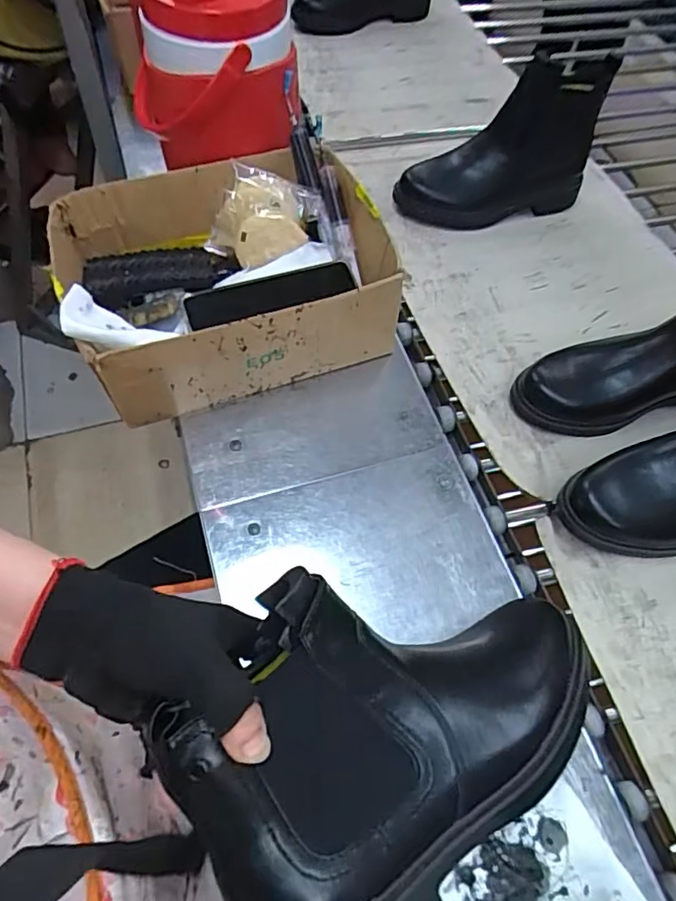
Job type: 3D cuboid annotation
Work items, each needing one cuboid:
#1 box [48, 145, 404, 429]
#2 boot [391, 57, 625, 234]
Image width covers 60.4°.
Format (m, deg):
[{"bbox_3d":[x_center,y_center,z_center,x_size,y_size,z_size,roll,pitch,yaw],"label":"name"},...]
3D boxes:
[{"bbox_3d":[-0.101,-0.157,0.546,0.274,0.116,0.200,-19,63,-14],"label":"box"},{"bbox_3d":[0.199,-0.353,0.679,0.239,0.148,0.079,-13,61,-11],"label":"boot"}]

